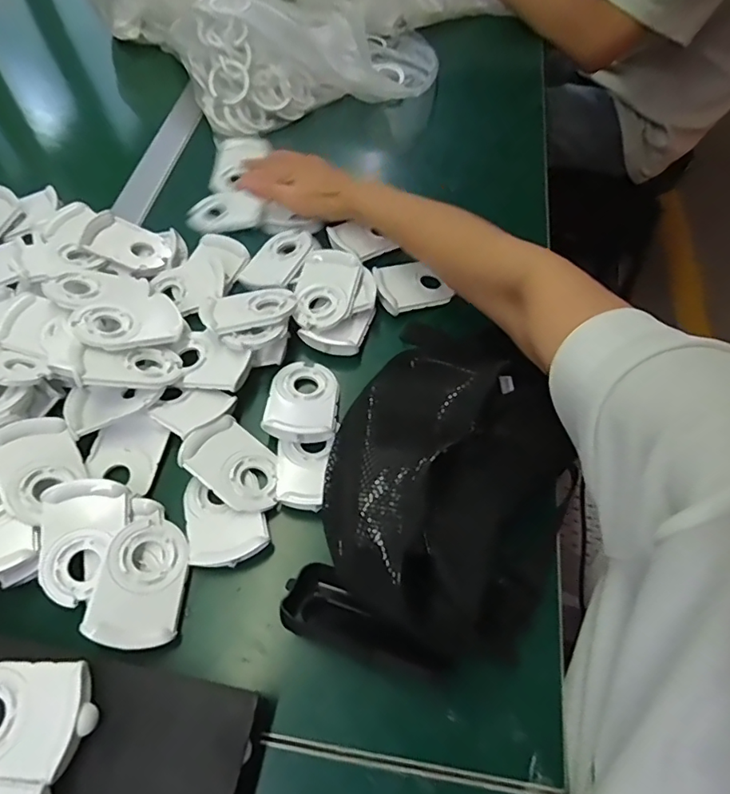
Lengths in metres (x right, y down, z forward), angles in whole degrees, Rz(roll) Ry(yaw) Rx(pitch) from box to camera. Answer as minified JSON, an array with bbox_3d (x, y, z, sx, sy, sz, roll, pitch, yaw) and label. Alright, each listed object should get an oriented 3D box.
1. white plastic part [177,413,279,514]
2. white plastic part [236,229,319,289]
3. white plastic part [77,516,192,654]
[{"bbox_3d":[-0.101,0.053,0.402,0.080,0.009,0.056,41,53,9],"label":"white plastic part"},{"bbox_3d":[-0.083,-0.139,0.514,0.050,0.013,0.086,25,62,14],"label":"white plastic part"},{"bbox_3d":[-0.154,0.127,0.358,0.057,0.010,0.085,11,55,-15],"label":"white plastic part"}]

